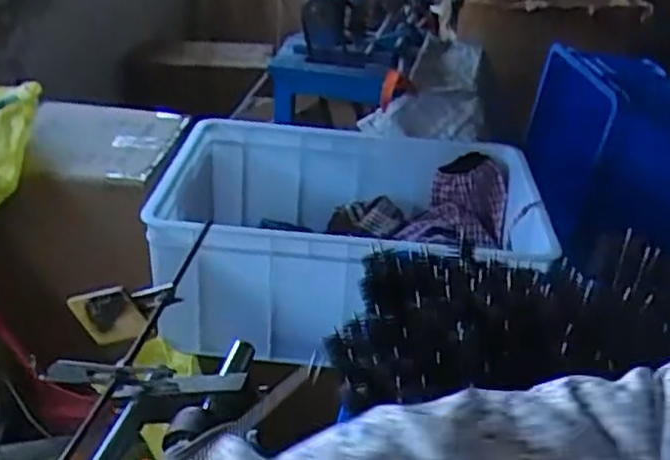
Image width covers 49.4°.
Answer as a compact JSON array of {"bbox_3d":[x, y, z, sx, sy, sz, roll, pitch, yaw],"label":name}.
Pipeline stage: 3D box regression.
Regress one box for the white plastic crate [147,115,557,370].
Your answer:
[{"bbox_3d":[0.022,0.020,1.212,0.586,0.238,0.417,4,28,1],"label":"white plastic crate"}]

